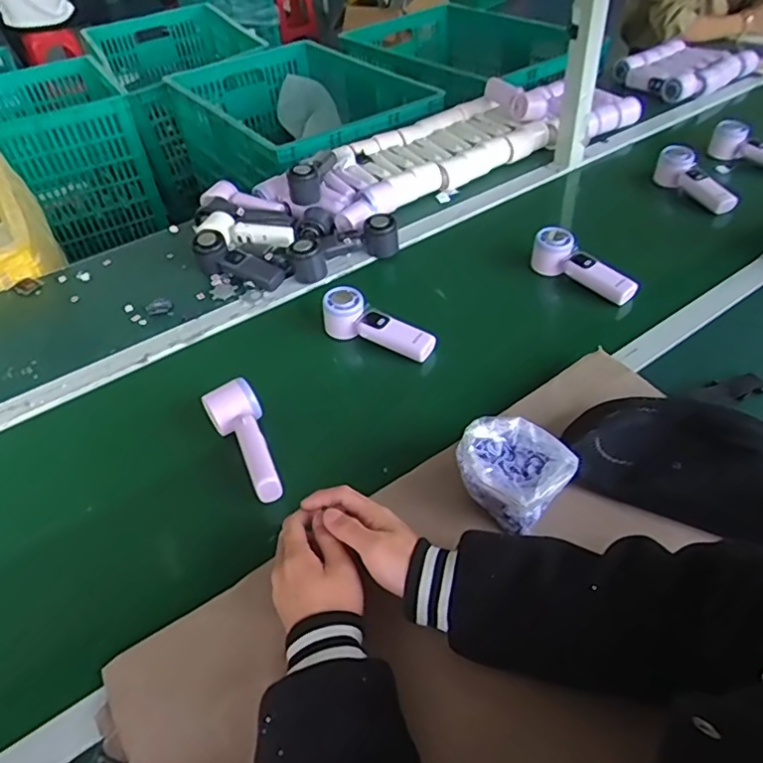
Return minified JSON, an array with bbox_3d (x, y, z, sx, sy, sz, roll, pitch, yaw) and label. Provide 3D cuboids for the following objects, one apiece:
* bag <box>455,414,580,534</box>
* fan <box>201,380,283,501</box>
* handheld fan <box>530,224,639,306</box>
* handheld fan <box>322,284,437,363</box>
[{"bbox_3d":[0.136,0.093,0.601,0.102,0.079,0.091,31,55,31],"label":"bag"},{"bbox_3d":[-0.157,0.066,0.674,0.060,0.045,0.158,-20,46,-15],"label":"fan"},{"bbox_3d":[0.314,-0.179,0.910,0.174,0.059,0.058,38,58,21],"label":"handheld fan"},{"bbox_3d":[-0.006,-0.080,0.816,0.164,0.054,0.052,24,52,27],"label":"handheld fan"}]

